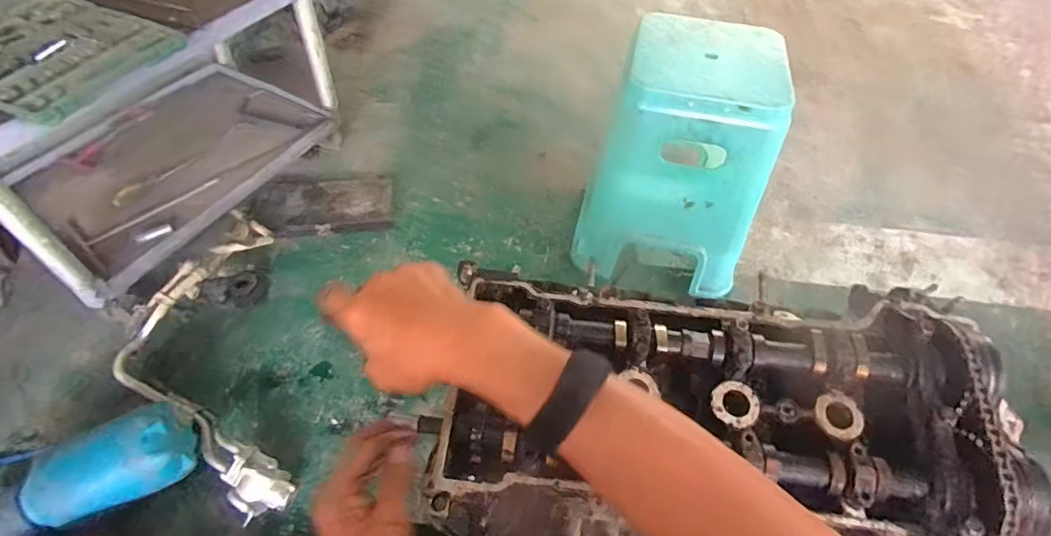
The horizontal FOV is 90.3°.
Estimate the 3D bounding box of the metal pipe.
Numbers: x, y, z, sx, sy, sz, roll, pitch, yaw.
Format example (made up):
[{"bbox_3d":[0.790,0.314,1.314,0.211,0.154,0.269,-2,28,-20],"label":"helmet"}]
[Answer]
[{"bbox_3d":[-0.609,0.142,0.986,0.264,0.105,0.667,-13,53,-14],"label":"metal pipe"}]

